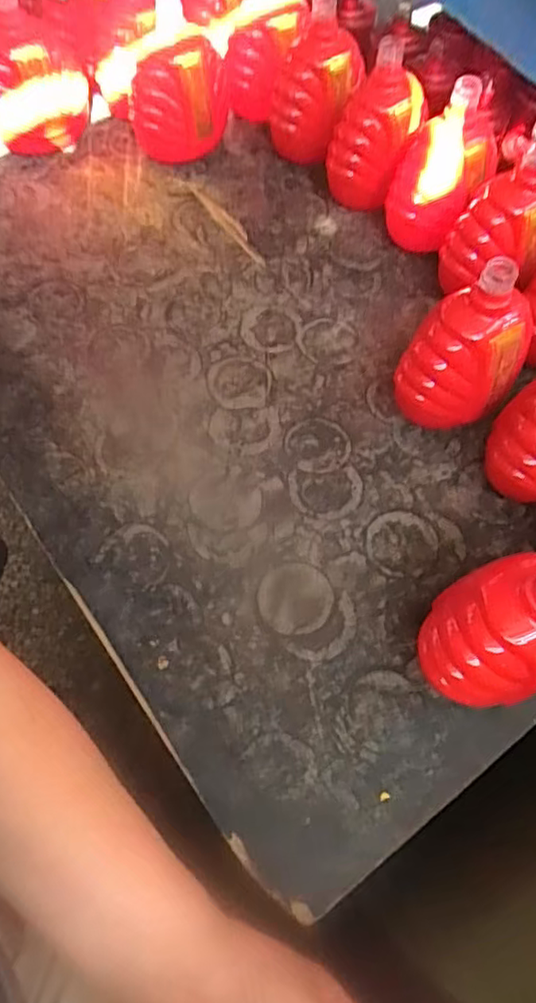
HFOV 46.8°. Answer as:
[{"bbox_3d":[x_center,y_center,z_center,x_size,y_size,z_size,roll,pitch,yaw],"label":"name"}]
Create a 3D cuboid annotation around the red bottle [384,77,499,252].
[{"bbox_3d":[0.176,-0.331,0.642,0.095,0.159,0.081,23,64,11],"label":"red bottle"}]

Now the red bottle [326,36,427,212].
[{"bbox_3d":[0.118,-0.404,0.674,0.093,0.145,0.081,18,64,8],"label":"red bottle"}]

